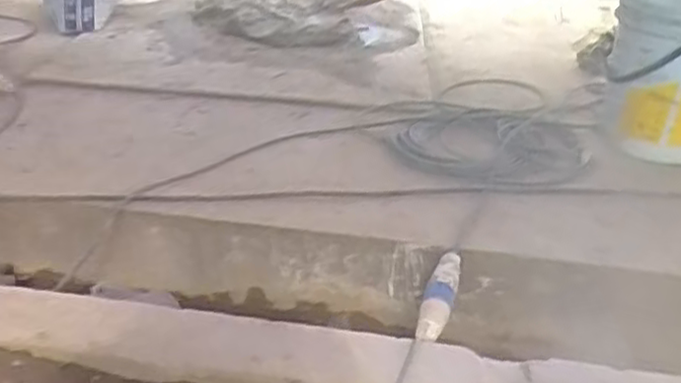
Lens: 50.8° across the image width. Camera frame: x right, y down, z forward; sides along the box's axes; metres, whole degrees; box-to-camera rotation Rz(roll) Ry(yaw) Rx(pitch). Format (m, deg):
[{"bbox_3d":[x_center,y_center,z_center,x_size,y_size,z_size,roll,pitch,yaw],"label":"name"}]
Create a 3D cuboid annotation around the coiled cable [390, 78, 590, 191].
[{"bbox_3d":[0.339,-0.132,1.643,0.440,0.054,0.463,7,30,3],"label":"coiled cable"}]

